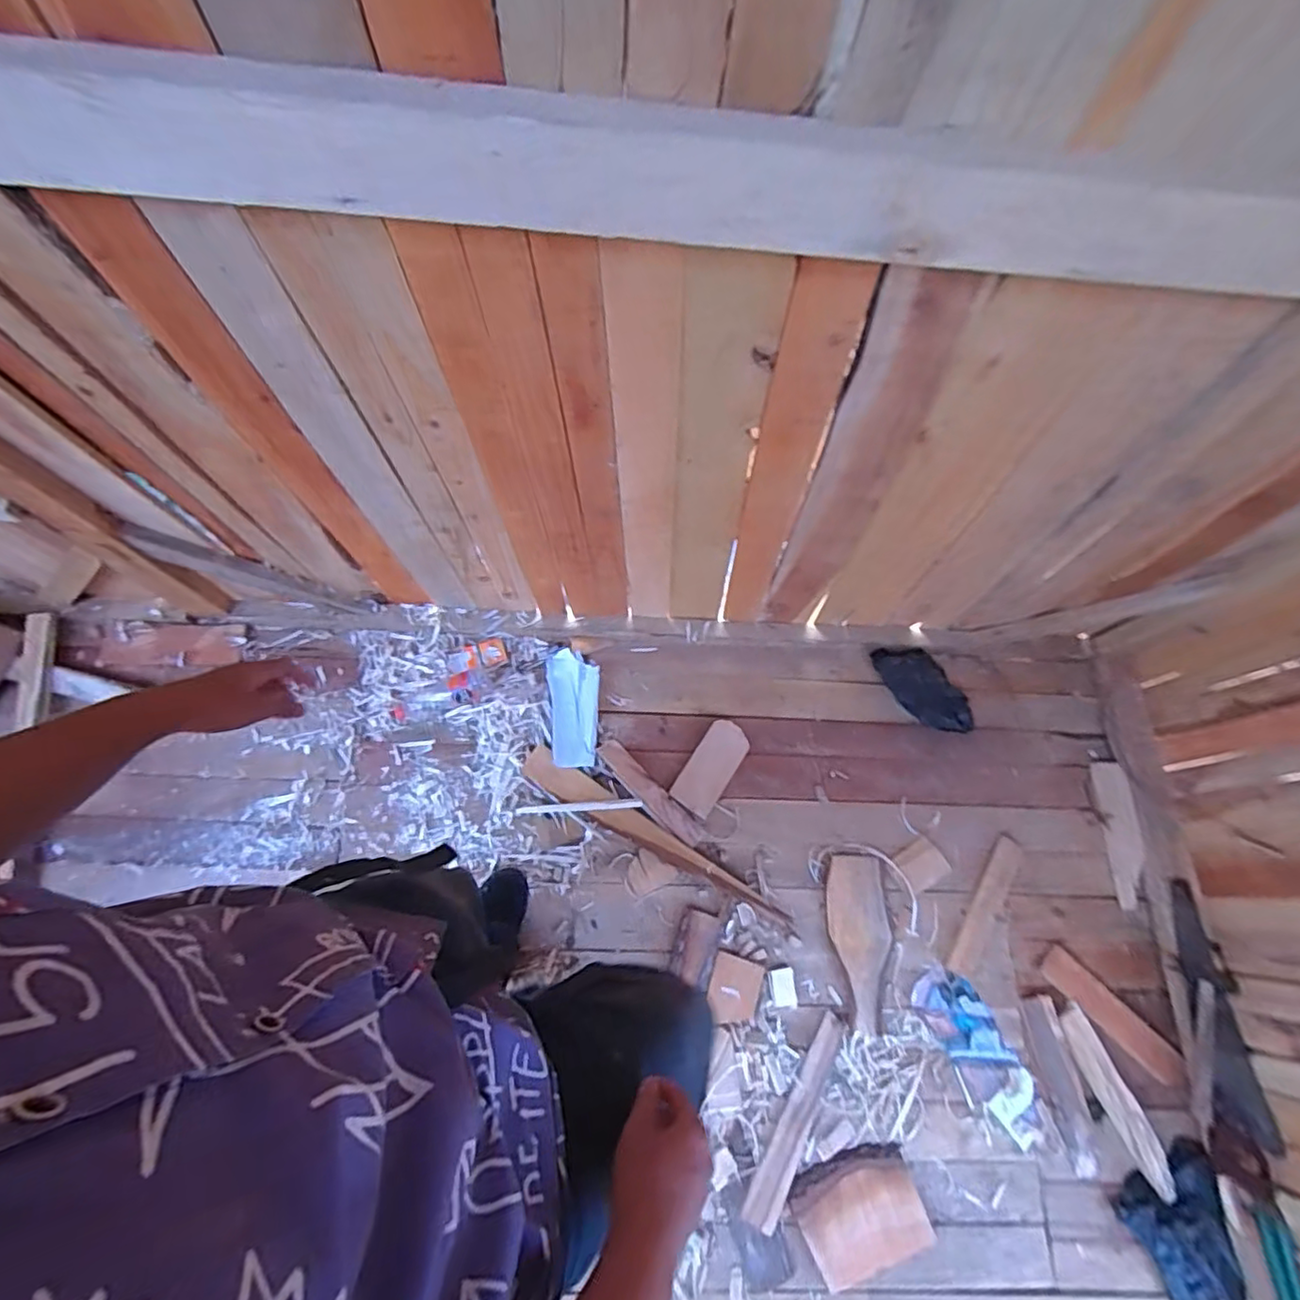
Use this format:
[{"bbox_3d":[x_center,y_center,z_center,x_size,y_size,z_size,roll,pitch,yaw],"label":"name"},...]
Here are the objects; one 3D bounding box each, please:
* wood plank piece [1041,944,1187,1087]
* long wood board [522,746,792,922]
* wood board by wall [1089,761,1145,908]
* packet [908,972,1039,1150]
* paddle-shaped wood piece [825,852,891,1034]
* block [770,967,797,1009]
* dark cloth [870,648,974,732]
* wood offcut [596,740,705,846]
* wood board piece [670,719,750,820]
[{"bbox_3d":[0.919,0.729,1.234,0.312,0.021,0.077,41,72,12],"label":"wood plank piece"},{"bbox_3d":[0.001,0.391,1.281,0.607,0.019,0.068,33,74,5],"label":"long wood board"},{"bbox_3d":[1.027,0.398,1.355,0.073,0.020,0.301,5,69,-1],"label":"wood board by wall"},{"bbox_3d":[0.637,0.776,1.199,0.119,0.019,0.320,-29,73,-13],"label":"packet"},{"bbox_3d":[0.428,0.585,1.248,0.123,0.011,0.320,-4,69,-5],"label":"paddle-shaped wood piece"},{"bbox_3d":[0.259,0.659,1.207,0.046,0.009,0.070,-4,69,-5],"label":"block"},{"bbox_3d":[0.625,0.087,1.421,0.127,0.058,0.254,-33,74,-15],"label":"dark cloth"},{"bbox_3d":[0.000,0.301,1.315,0.278,0.016,0.055,43,57,14],"label":"wood offcut"},{"bbox_3d":[0.136,0.253,1.352,0.096,0.015,0.213,34,71,10],"label":"wood board piece"}]

